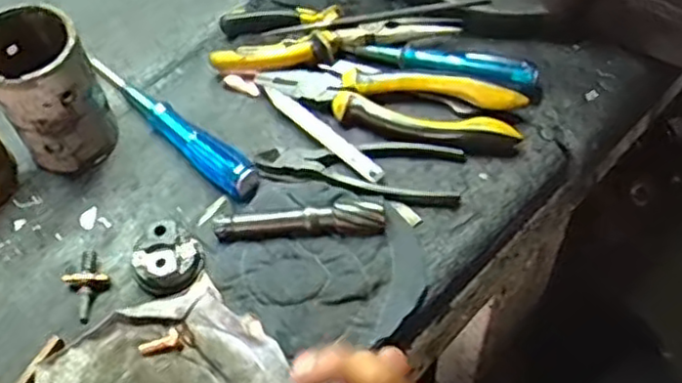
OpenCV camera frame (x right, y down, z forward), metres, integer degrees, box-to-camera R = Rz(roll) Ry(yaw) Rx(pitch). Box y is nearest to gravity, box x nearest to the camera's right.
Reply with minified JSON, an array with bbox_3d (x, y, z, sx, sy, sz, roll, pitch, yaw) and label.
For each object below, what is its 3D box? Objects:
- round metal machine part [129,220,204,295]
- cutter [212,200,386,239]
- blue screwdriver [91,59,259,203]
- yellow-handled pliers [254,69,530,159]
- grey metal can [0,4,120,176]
[{"bbox_3d":[-0.116,0.043,0.465,0.039,0.024,0.043,13,58,13],"label":"round metal machine part"},{"bbox_3d":[-0.029,0.020,0.471,0.116,0.024,0.017,-1,56,4],"label":"cutter"},{"bbox_3d":[-0.130,-0.054,0.530,0.183,0.025,0.027,38,67,26],"label":"blue screwdriver"},{"bbox_3d":[0.038,-0.074,0.519,0.197,0.016,0.049,19,76,15],"label":"yellow-handled pliers"},{"bbox_3d":[-0.206,-0.069,0.492,0.065,0.111,0.076,-33,59,-16],"label":"grey metal can"}]

